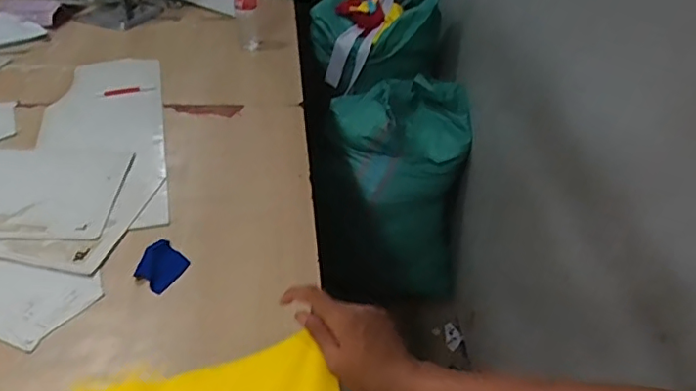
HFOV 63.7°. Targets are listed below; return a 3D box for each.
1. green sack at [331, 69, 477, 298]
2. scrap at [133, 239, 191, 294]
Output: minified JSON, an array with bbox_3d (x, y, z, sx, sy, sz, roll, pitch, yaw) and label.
[{"bbox_3d":[0.155,-0.029,1.914,0.451,0.569,0.445,1,38,-4],"label":"green sack"},{"bbox_3d":[-0.315,0.116,0.942,0.082,0.017,0.087,28,43,23],"label":"scrap"}]

